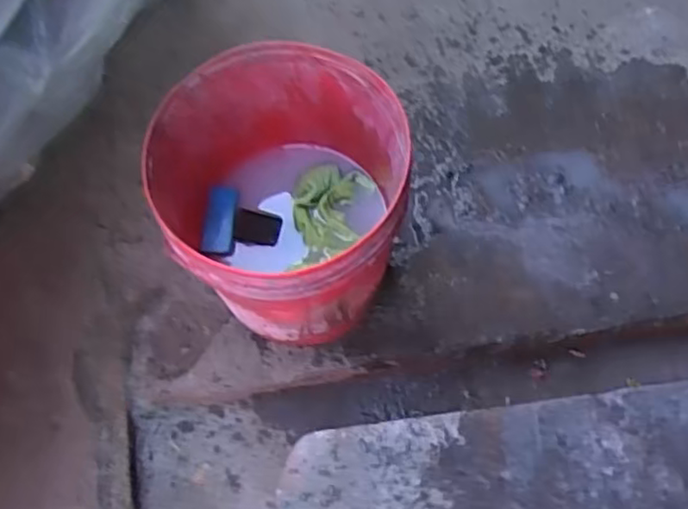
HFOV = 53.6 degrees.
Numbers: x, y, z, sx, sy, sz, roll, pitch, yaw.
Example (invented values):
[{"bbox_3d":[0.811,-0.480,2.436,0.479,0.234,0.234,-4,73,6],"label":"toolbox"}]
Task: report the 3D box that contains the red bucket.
[{"bbox_3d":[-0.082,-0.055,0.963,0.305,0.356,0.305,0,71,1],"label":"red bucket"}]

